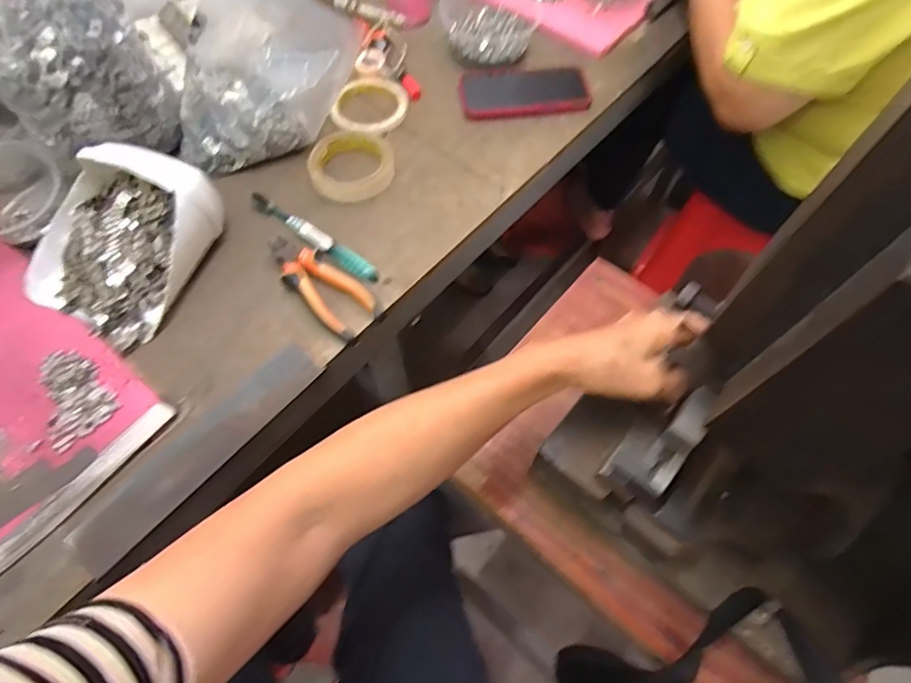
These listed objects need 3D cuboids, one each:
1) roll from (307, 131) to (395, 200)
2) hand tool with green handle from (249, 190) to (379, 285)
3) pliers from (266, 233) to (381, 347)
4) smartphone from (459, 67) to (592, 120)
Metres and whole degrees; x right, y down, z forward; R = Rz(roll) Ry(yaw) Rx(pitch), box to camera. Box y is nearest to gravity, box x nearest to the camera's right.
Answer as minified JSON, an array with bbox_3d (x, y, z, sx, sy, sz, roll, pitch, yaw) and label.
[{"bbox_3d":[-0.123,-0.213,0.628,0.097,0.020,0.105,0,62,1],"label":"roll"},{"bbox_3d":[-0.156,-0.118,0.584,0.175,0.017,0.025,33,67,17],"label":"hand tool with green handle"},{"bbox_3d":[-0.141,-0.061,0.549,0.134,0.028,0.054,39,69,19],"label":"pliers"},{"bbox_3d":[0.091,-0.336,0.699,0.167,0.013,0.086,-6,62,-2],"label":"smartphone"}]

